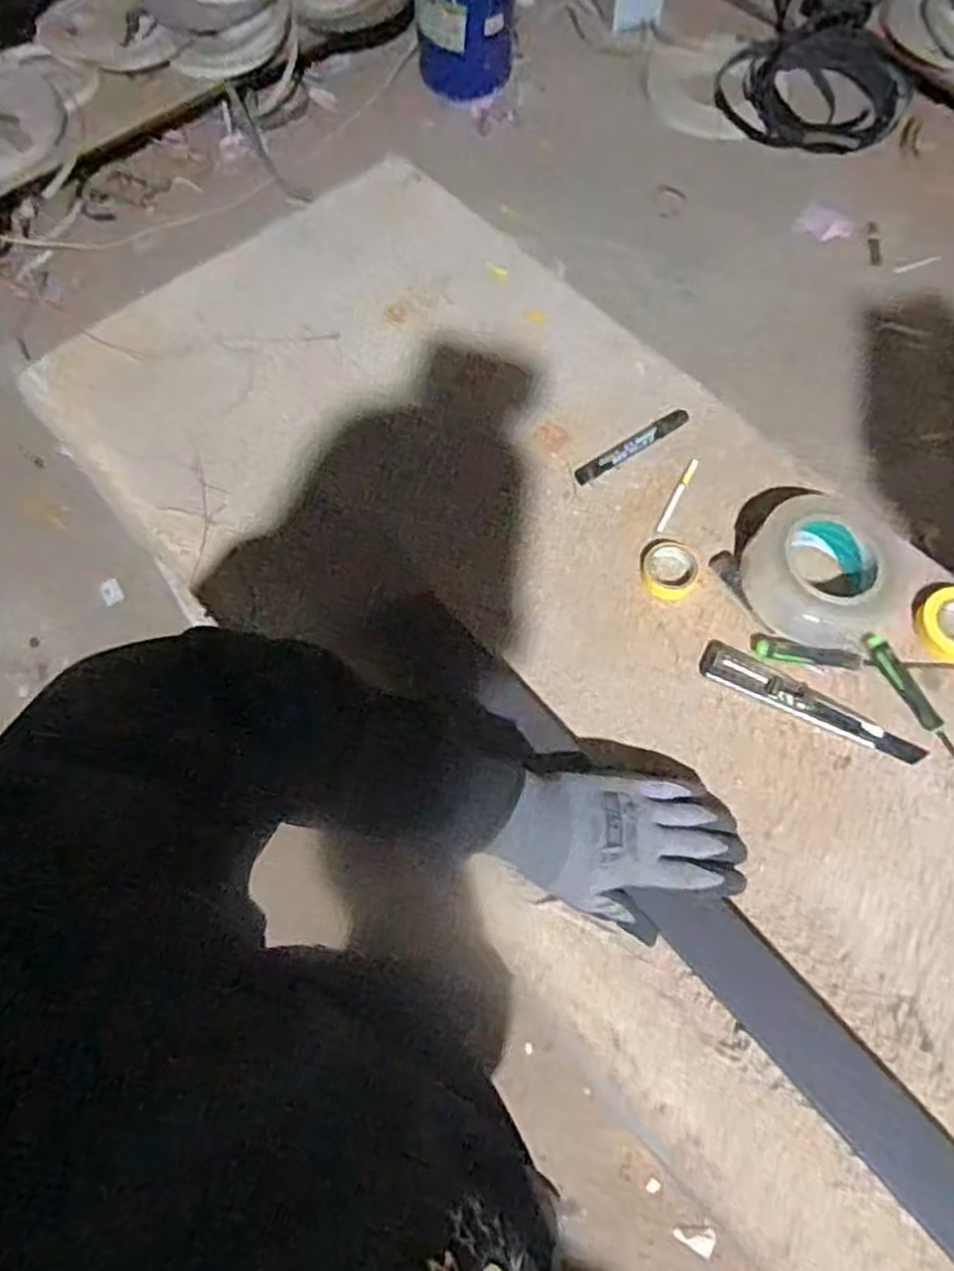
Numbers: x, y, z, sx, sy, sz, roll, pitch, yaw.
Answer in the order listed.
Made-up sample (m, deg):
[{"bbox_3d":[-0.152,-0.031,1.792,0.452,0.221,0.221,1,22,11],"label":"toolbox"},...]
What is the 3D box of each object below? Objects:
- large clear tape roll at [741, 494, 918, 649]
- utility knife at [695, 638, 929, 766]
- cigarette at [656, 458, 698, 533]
[{"bbox_3d":[0.302,-0.059,0.668,0.130,0.049,0.127,0,68,1],"label":"large clear tape roll"},{"bbox_3d":[0.279,0.055,0.655,0.185,0.009,0.034,25,71,11],"label":"utility knife"},{"bbox_3d":[0.189,-0.132,0.739,0.008,0.005,0.085,27,71,12],"label":"cigarette"}]

